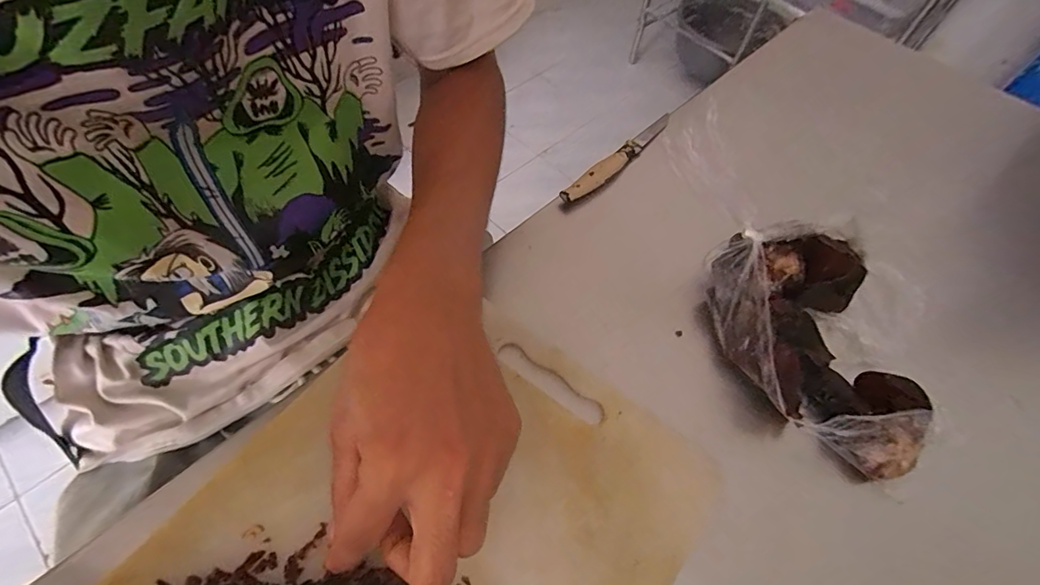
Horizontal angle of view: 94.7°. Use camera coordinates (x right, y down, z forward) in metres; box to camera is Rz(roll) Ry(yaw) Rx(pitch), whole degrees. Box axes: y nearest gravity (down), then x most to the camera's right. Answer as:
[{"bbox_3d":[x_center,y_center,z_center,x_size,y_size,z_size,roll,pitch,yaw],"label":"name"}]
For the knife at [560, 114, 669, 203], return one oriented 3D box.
[{"bbox_3d":[0.085,-0.115,0.418,0.017,0.018,0.134,40,64,18],"label":"knife"}]

